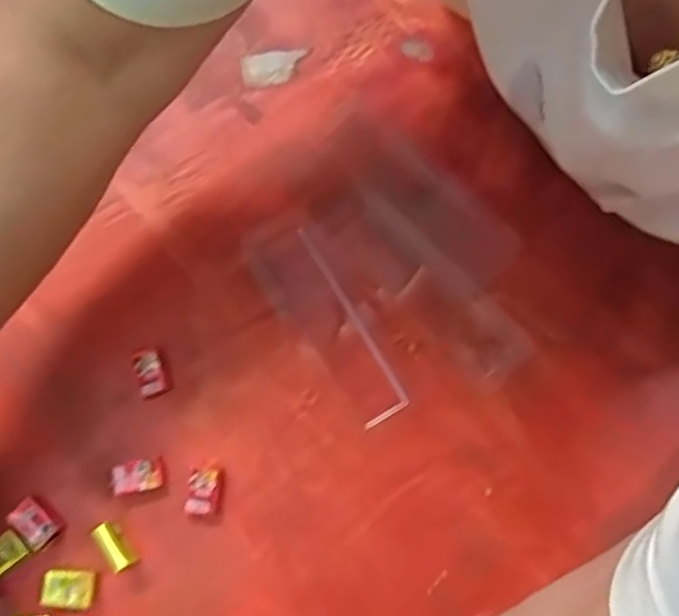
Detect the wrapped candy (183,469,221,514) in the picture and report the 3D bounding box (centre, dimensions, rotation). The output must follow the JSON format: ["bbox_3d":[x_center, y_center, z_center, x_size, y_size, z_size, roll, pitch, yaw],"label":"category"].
[{"bbox_3d":[-0.074,0.099,0.341,0.017,0.007,0.023,4,78,0],"label":"wrapped candy"}]

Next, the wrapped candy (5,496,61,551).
[{"bbox_3d":[-0.162,0.114,0.333,0.025,0.006,0.016,42,80,7],"label":"wrapped candy"}]

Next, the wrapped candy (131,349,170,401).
[{"bbox_3d":[-0.105,0.036,0.353,0.015,0.007,0.027,-20,79,-5],"label":"wrapped candy"}]

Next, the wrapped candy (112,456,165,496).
[{"bbox_3d":[-0.109,0.091,0.342,0.027,0.010,0.015,-11,79,-4],"label":"wrapped candy"}]

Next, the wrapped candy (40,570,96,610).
[{"bbox_3d":[-0.140,0.145,0.327,0.026,0.004,0.018,7,78,0],"label":"wrapped candy"}]

